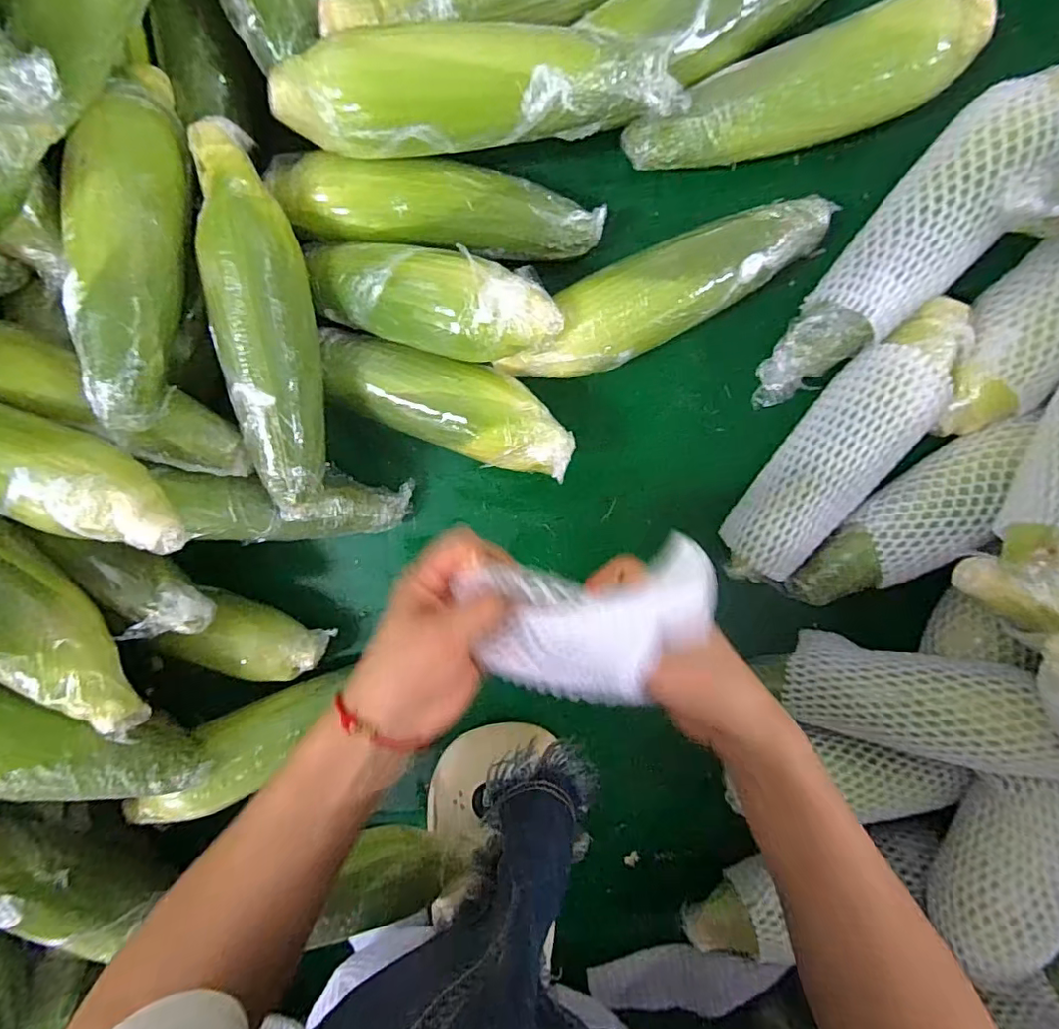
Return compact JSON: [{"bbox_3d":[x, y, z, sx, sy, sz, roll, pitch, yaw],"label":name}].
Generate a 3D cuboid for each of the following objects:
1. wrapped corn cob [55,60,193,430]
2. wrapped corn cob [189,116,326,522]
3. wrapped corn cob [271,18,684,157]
[{"bbox_3d":[-0.246,-0.171,0.333,0.059,0.046,0.237,0,86,1],"label":"wrapped corn cob"},{"bbox_3d":[-0.172,-0.122,0.366,0.054,0.055,0.245,-9,99,3],"label":"wrapped corn cob"},{"bbox_3d":[-0.030,-0.259,0.338,0.247,0.060,0.060,-4,99,2],"label":"wrapped corn cob"}]

